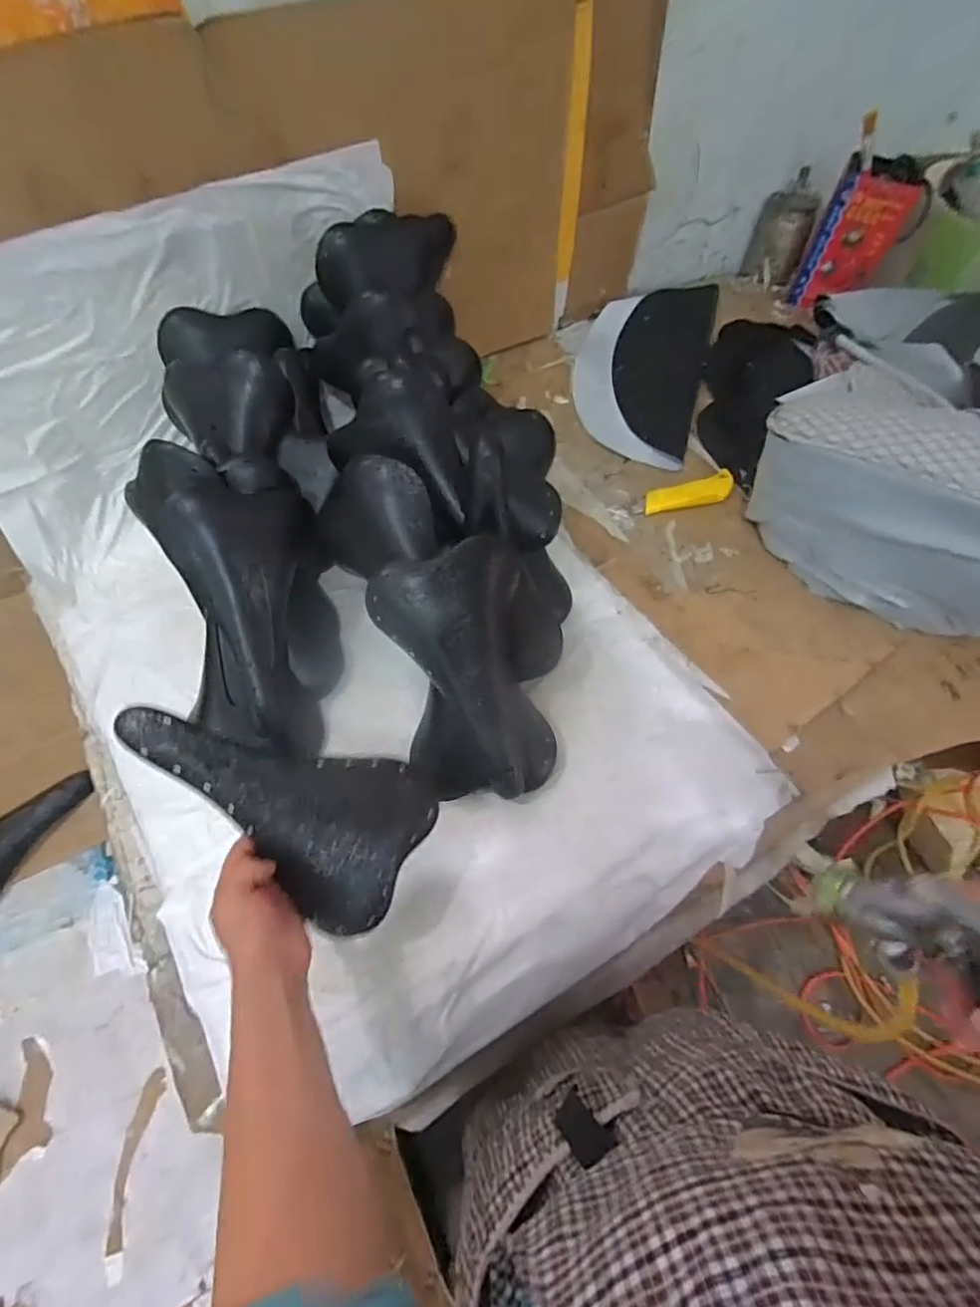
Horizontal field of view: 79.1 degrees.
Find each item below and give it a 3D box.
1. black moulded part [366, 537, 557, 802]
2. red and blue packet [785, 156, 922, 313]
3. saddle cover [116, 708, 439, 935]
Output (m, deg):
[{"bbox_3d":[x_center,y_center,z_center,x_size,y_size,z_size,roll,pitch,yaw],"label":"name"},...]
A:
[{"bbox_3d":[-0.023,0.020,0.614,0.148,0.077,0.246,-15,99,-11],"label":"black moulded part"},{"bbox_3d":[0.590,-0.673,0.976,0.126,0.186,0.052,31,63,14],"label":"red and blue packet"},{"bbox_3d":[-0.170,0.117,0.484,0.247,0.034,0.138,35,59,-21],"label":"saddle cover"}]

